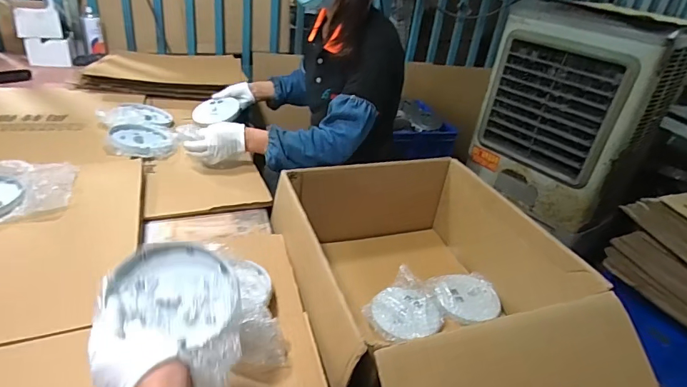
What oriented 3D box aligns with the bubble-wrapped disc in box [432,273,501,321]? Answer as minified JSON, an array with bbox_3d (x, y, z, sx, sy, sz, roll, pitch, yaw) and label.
[{"bbox_3d":[0.267,0.219,0.896,0.140,0.021,0.124,-2,31,-16],"label":"bubble-wrapped disc in box"}]

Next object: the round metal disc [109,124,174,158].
[{"bbox_3d":[-0.488,-0.131,1.013,0.128,0.030,0.143,-9,34,-26],"label":"round metal disc"}]

